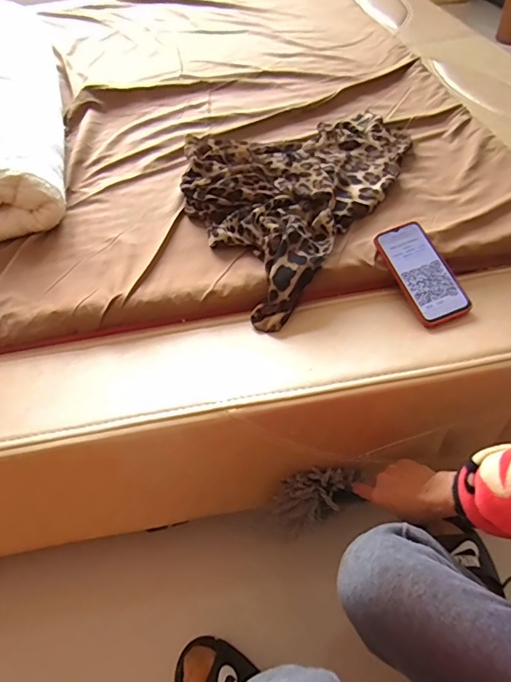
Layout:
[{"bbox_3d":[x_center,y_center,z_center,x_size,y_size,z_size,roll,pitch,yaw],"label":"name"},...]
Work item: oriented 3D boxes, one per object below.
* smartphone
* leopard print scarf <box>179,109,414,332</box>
[{"bbox_3d":[0.247,-0.103,0.685,0.087,0.015,0.166,-20,69,-11],"label":"smartphone"},{"bbox_3d":[0.047,-0.298,0.858,0.368,0.068,0.588,26,57,24],"label":"leopard print scarf"}]

